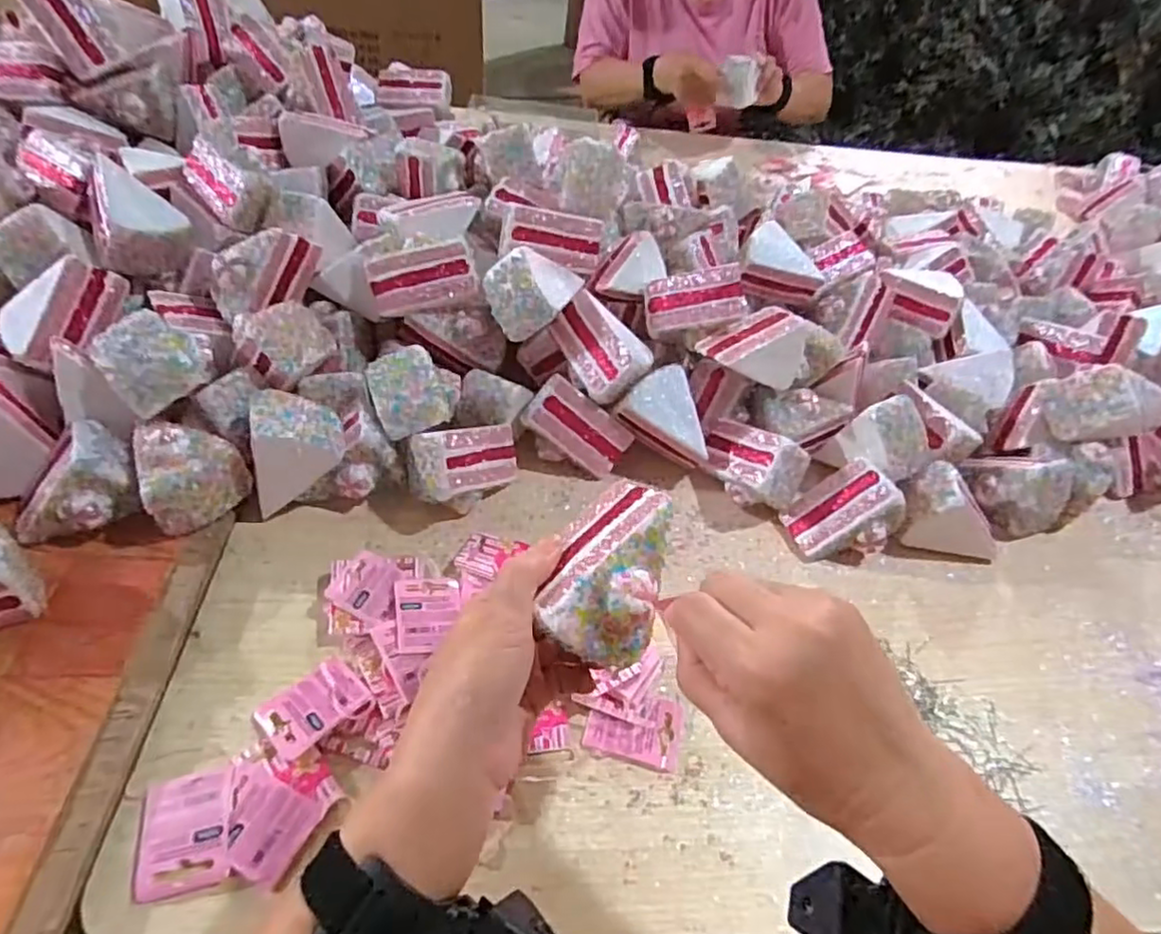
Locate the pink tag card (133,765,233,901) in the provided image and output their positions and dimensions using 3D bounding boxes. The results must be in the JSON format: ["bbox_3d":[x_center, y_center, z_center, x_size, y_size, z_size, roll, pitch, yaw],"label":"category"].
[{"bbox_3d":[-0.219,0.202,0.369,0.046,0.009,0.060,-8,51,-13],"label":"pink tag card"}]

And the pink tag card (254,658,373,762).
[{"bbox_3d":[-0.169,0.151,0.419,0.059,0.004,0.044,-34,55,-29],"label":"pink tag card"}]

